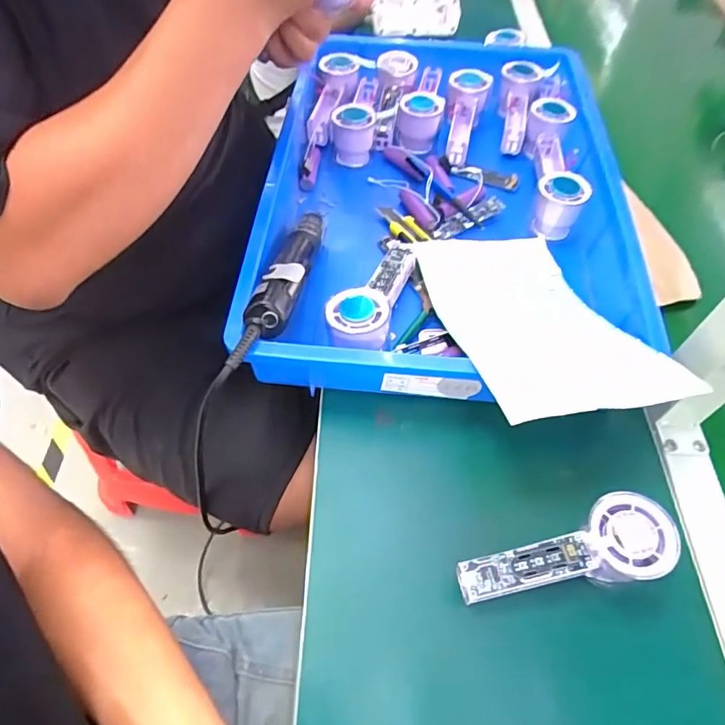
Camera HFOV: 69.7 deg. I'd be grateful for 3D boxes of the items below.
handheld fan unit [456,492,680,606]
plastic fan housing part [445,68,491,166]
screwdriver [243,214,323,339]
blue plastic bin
[{"bbox_3d":[0.145,0.143,0.378,0.151,0.049,0.052,-16,57,2],"label":"handheld fan unit"},{"bbox_3d":[0.130,-0.321,0.680,0.054,0.049,0.161,13,56,5],"label":"plastic fan housing part"},{"bbox_3d":[-0.065,-0.092,0.491,0.037,0.033,0.196,8,39,2],"label":"screwdriver"},{"bbox_3d":[0.087,-0.208,0.591,0.366,0.081,0.546,3,55,-2],"label":"blue plastic bin"}]

